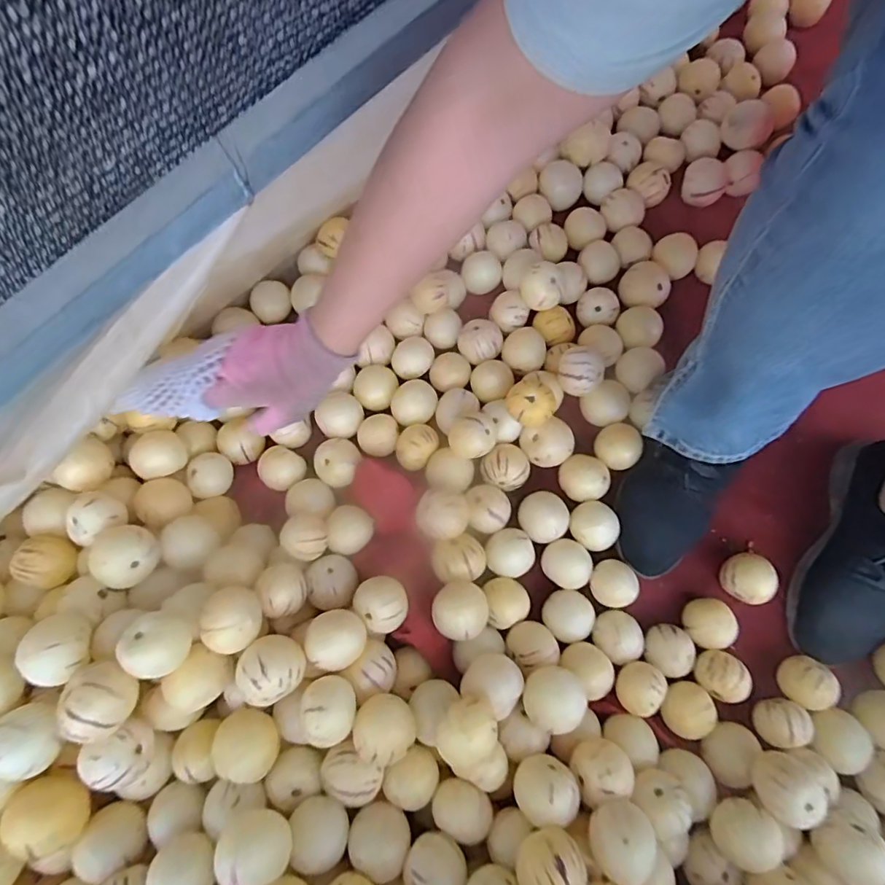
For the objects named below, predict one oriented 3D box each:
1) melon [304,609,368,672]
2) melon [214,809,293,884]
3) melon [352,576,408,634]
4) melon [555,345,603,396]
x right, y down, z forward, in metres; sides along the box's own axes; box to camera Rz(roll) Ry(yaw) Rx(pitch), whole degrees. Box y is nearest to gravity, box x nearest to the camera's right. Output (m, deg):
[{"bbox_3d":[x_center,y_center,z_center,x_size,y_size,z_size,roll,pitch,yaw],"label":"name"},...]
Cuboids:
[{"bbox_3d":[-0.089,0.168,0.442,0.047,0.044,0.045,-12,75,-2],"label":"melon"},{"bbox_3d":[-0.137,0.303,0.385,0.046,0.052,0.045,-9,74,-1],"label":"melon"},{"bbox_3d":[-0.054,0.145,0.464,0.044,0.039,0.048,0,74,1],"label":"melon"},{"bbox_3d":[0.143,-0.072,0.538,0.045,0.047,0.042,0,74,1],"label":"melon"}]

